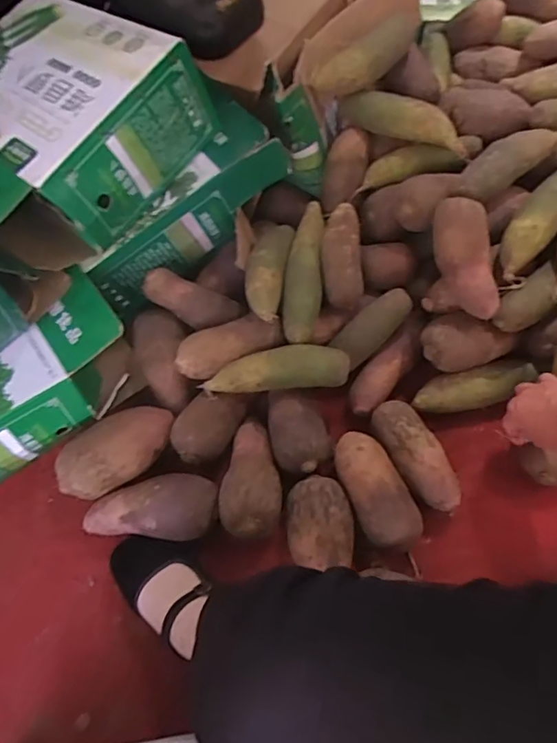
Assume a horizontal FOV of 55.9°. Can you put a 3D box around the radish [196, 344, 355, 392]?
[{"bbox_3d":[-0.002,-0.002,0.706,0.189,0.045,0.050,-3,62,2],"label":"radish"}]

